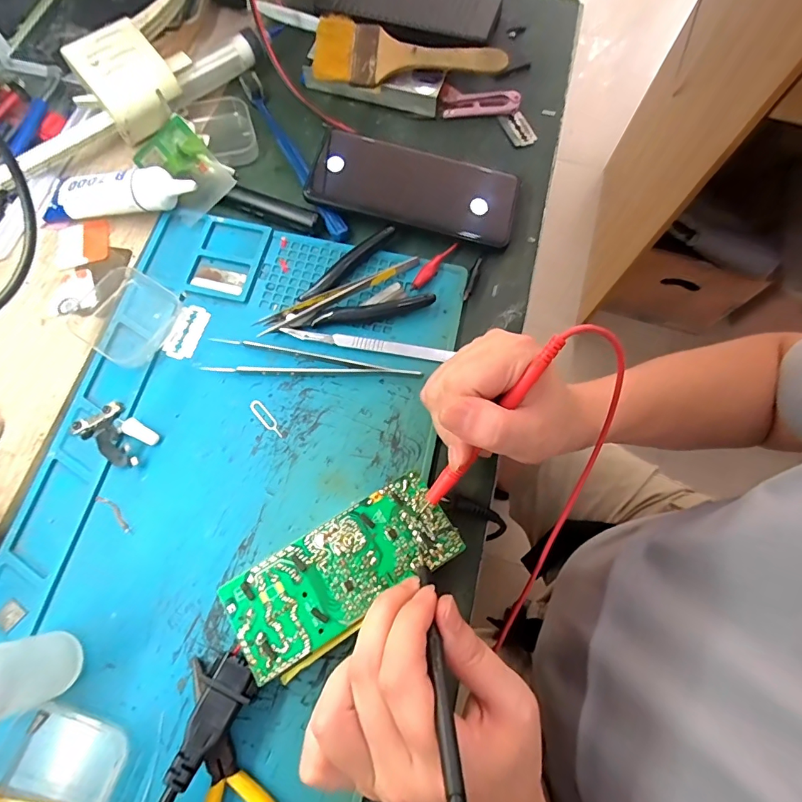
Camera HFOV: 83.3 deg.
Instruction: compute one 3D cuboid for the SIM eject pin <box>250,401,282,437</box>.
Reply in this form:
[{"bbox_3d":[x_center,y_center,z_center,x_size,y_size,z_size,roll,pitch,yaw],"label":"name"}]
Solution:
[{"bbox_3d":[-0.092,0.012,0.310,0.009,0.004,0.033,-41,78,-14],"label":"SIM eject pin"}]

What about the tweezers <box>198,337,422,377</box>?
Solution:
[{"bbox_3d":[-0.063,-0.023,0.319,0.149,0.008,0.024,10,71,1],"label":"tweezers"}]

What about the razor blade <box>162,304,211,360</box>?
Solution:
[{"bbox_3d":[-0.156,-0.051,0.329,0.022,0.004,0.042,17,72,3],"label":"razor blade"}]

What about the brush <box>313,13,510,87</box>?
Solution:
[{"bbox_3d":[0.007,-0.298,0.389,0.164,0.012,0.067,9,77,3],"label":"brush"}]

